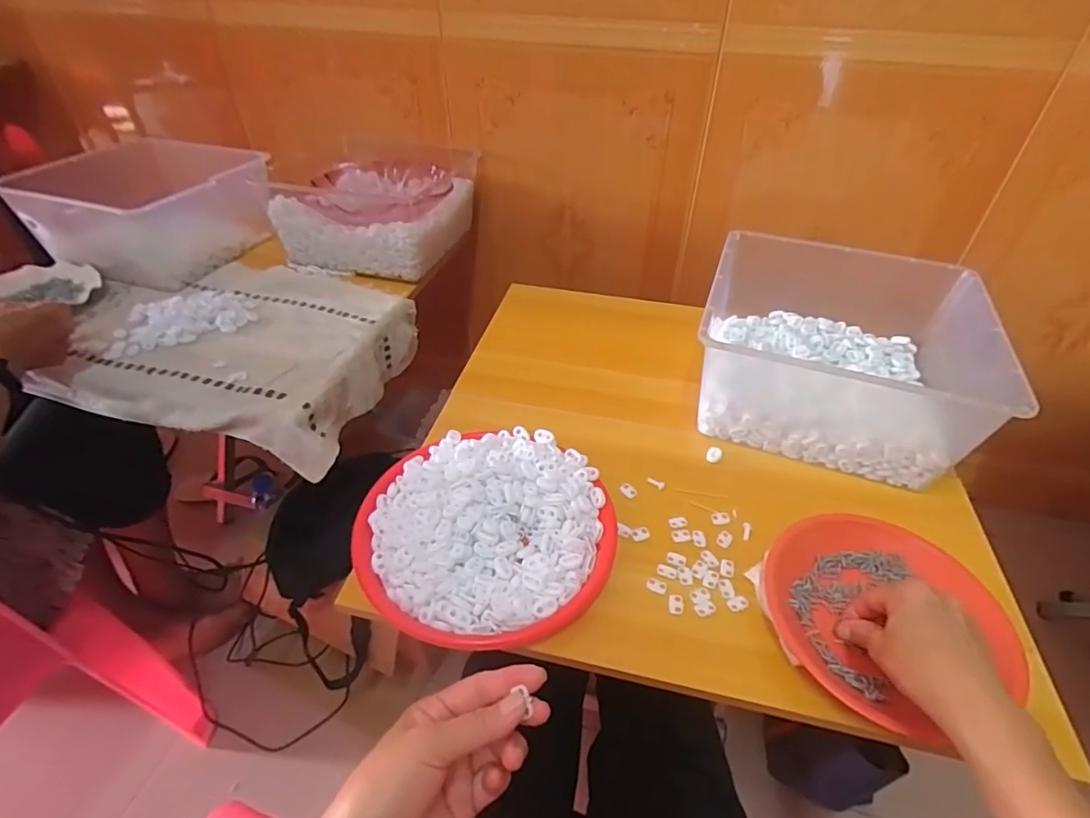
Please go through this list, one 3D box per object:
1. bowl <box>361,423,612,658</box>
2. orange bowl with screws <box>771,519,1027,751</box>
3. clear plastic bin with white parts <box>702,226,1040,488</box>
[{"bbox_3d":[-0.055,0.114,0.525,0.232,0.051,0.222,0,42,0],"label":"bowl"},{"bbox_3d":[0.292,0.168,0.462,0.183,0.038,0.176,0,42,0],"label":"orange bowl with screws"},{"bbox_3d":[0.344,-0.071,0.647,0.288,0.136,0.257,15,44,16],"label":"clear plastic bin with white parts"}]

